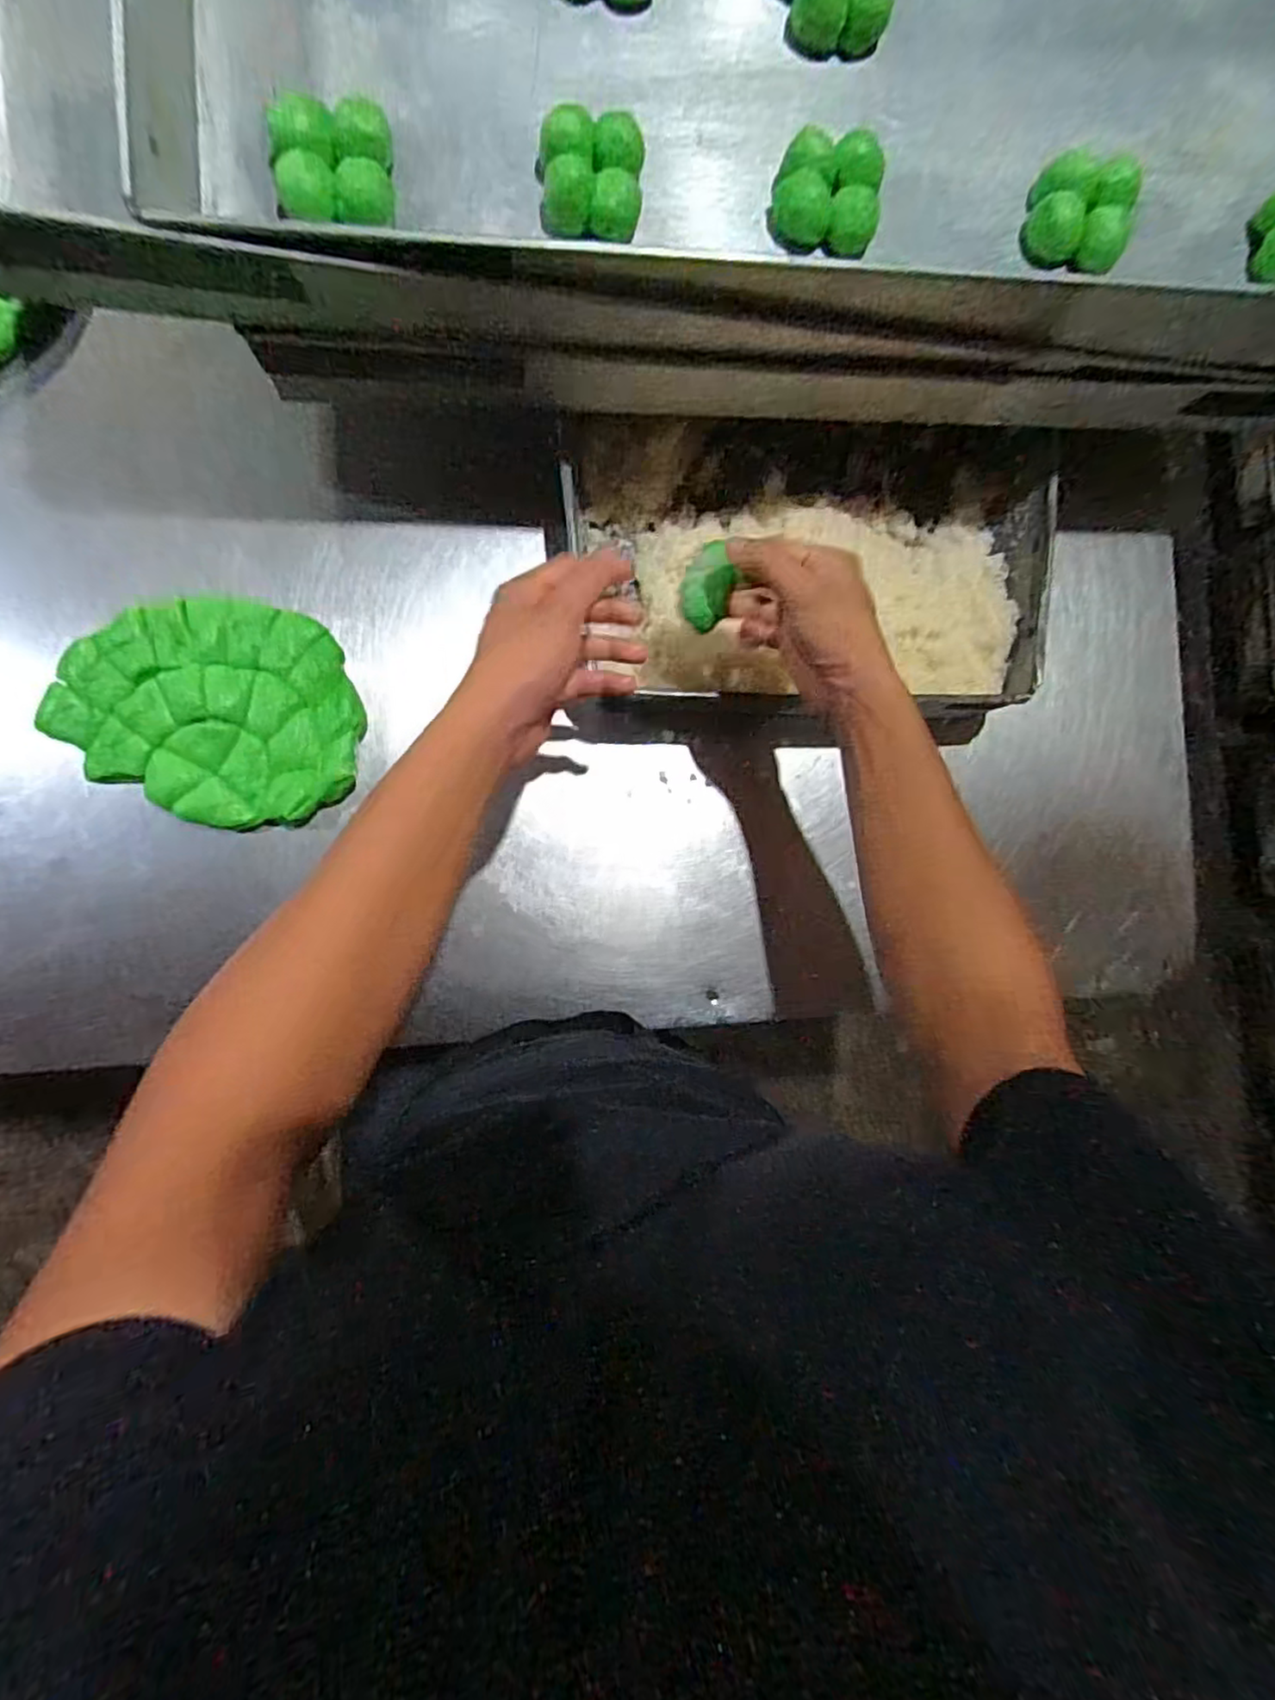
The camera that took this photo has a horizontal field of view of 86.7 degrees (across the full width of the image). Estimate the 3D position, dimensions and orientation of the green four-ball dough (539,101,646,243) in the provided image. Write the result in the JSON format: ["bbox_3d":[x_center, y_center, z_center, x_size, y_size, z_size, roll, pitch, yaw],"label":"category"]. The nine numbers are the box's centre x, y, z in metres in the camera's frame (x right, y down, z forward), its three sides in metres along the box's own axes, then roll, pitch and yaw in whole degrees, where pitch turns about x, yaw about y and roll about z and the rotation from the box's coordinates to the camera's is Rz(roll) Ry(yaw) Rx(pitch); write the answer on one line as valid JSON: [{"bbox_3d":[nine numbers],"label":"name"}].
[{"bbox_3d":[-0.028,-0.410,0.414,0.064,0.033,0.063,-1,88,-7],"label":"green four-ball dough"}]

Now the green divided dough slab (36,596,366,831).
[{"bbox_3d":[-0.314,-0.103,0.499,0.206,0.023,0.159,6,89,-7],"label":"green divided dough slab"}]

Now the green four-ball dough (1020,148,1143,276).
[{"bbox_3d":[0.295,-0.421,0.451,0.065,0.034,0.063,0,88,-7],"label":"green four-ball dough"}]

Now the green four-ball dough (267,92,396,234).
[{"bbox_3d":[-0.177,-0.399,0.395,0.064,0.029,0.056,-4,89,-7],"label":"green four-ball dough"}]

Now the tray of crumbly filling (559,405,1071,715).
[{"bbox_3d":[0.139,-0.229,0.541,0.382,0.061,0.231,-2,90,-7],"label":"tray of crumbly filling"}]

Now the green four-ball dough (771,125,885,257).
[{"bbox_3d":[0.121,-0.418,0.435,0.067,0.033,0.062,11,87,-7],"label":"green four-ball dough"}]

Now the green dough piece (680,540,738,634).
[{"bbox_3d":[0.047,-0.178,0.454,0.031,0.026,0.055,12,127,7],"label":"green dough piece"}]

